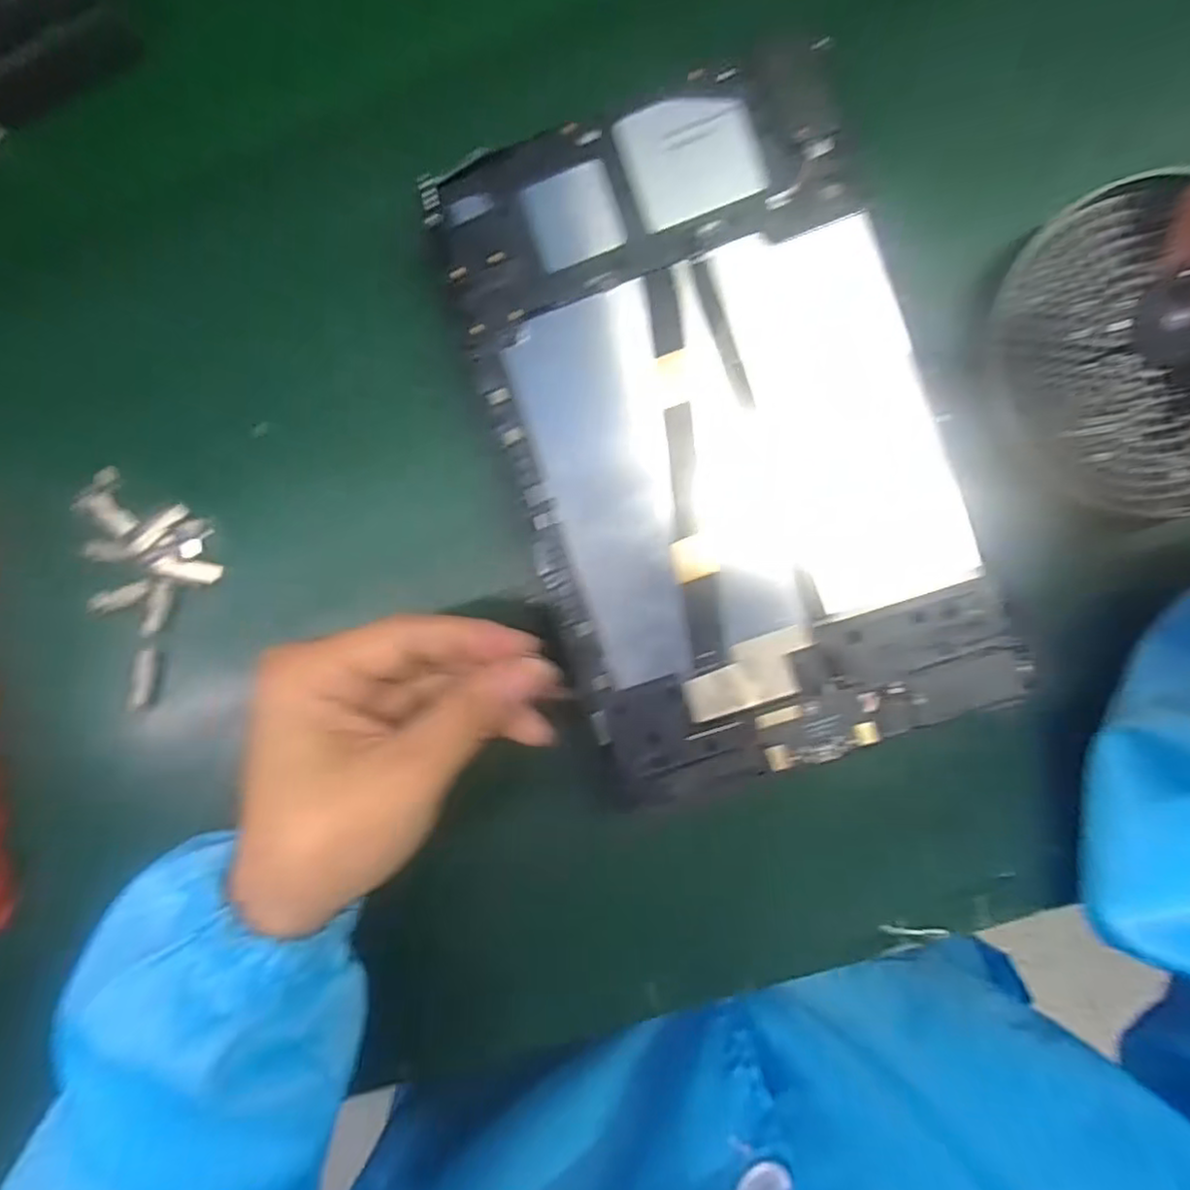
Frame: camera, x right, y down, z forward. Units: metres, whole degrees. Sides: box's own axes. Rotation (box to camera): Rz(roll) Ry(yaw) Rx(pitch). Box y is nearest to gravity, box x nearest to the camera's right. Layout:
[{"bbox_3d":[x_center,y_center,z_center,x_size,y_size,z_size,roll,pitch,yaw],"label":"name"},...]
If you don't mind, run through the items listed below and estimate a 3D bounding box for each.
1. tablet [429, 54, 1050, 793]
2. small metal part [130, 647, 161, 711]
[{"bbox_3d":[0.042,-0.056,0.238,0.146,0.010,0.233,-18,91,7],"label":"tablet"},{"bbox_3d":[-0.194,0.036,0.291,0.008,0.004,0.029,14,94,6],"label":"small metal part"}]

